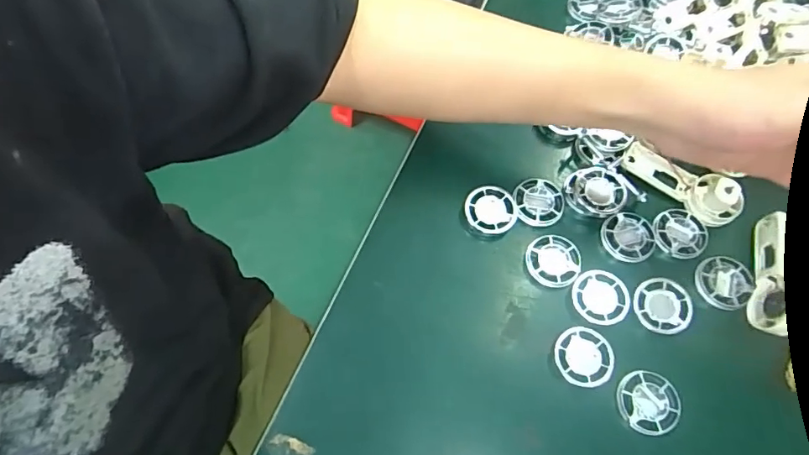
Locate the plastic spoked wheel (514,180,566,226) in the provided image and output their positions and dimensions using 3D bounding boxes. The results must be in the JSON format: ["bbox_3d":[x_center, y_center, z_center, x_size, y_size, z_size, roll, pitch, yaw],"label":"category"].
[{"bbox_3d":[0.104,-0.019,0.386,0.038,0.005,0.038,1,68,-1],"label":"plastic spoked wheel"}]

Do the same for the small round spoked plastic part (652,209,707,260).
[{"bbox_3d":[0.207,0.004,0.378,0.038,0.006,0.039,1,67,-2],"label":"small round spoked plastic part"}]

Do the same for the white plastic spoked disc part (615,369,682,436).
[{"bbox_3d":[0.160,0.114,0.328,0.038,0.007,0.039,1,67,-2],"label":"white plastic spoked disc part"}]

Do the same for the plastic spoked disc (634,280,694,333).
[{"bbox_3d":[0.180,0.054,0.349,0.038,0.004,0.037,1,67,-2],"label":"plastic spoked disc"}]

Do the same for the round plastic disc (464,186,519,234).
[{"bbox_3d":[0.067,-0.013,0.383,0.039,0.008,0.037,1,67,-2],"label":"round plastic disc"}]

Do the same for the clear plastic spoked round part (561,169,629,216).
[{"bbox_3d":[0.146,-0.028,0.385,0.042,0.011,0.036,30,69,10],"label":"clear plastic spoked round part"}]

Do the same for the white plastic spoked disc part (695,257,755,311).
[{"bbox_3d":[0.230,0.039,0.362,0.037,0.009,0.036,1,67,-2],"label":"white plastic spoked disc part"}]

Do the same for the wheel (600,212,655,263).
[{"bbox_3d":[0.168,0.006,0.373,0.038,0.004,0.038,1,67,-2],"label":"wheel"}]

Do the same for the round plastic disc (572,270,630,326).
[{"bbox_3d":[0.139,0.049,0.354,0.036,0.005,0.039,1,67,-2],"label":"round plastic disc"}]

